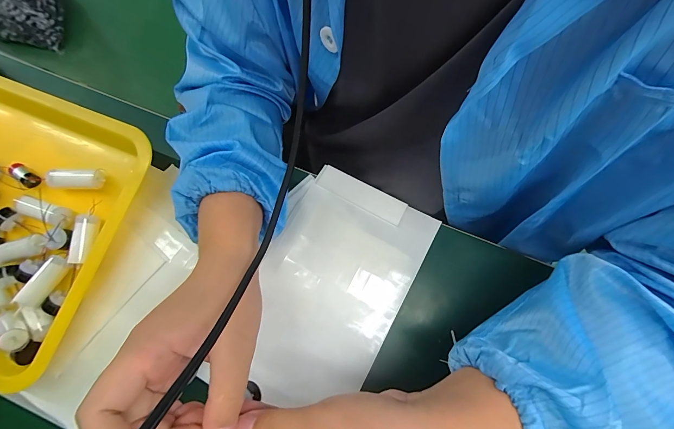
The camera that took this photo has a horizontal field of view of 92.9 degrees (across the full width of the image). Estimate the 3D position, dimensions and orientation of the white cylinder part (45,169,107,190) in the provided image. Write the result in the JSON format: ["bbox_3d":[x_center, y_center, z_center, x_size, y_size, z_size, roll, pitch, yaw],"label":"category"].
[{"bbox_3d":[-0.264,-0.035,0.324,0.052,0.019,0.017,-1,74,0],"label":"white cylinder part"}]

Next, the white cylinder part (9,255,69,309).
[{"bbox_3d":[-0.274,0.062,0.298,0.017,0.015,0.047,18,60,6],"label":"white cylinder part"}]

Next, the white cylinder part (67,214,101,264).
[{"bbox_3d":[-0.247,0.024,0.310,0.015,0.014,0.046,8,75,3],"label":"white cylinder part"}]

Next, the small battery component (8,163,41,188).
[{"bbox_3d":[-0.324,-0.040,0.333,0.029,0.014,0.014,42,79,-2],"label":"small battery component"}]

